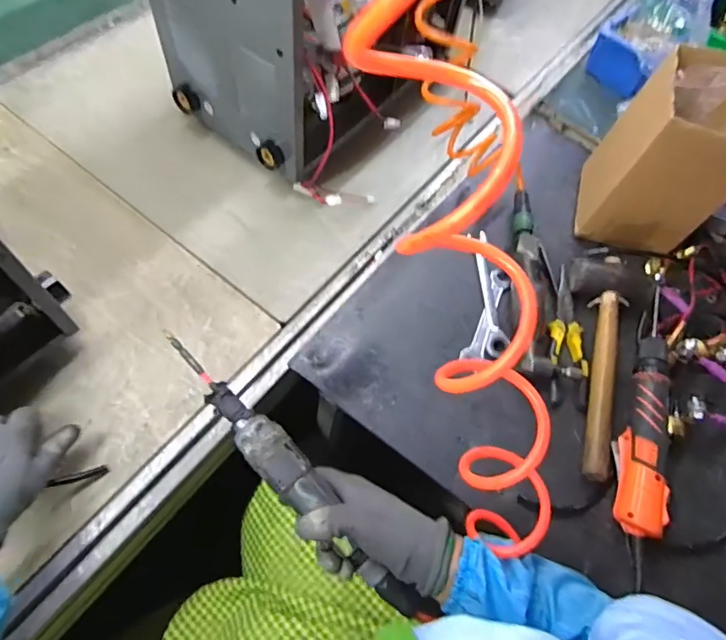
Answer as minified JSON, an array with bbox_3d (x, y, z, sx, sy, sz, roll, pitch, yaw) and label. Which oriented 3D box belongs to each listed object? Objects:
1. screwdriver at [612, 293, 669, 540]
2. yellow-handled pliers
[{"bbox_3d":[0.335,0.098,0.575,0.057,0.049,0.301,18,62,3],"label":"screwdriver"},{"bbox_3d":[0.264,0.018,0.628,0.045,0.019,0.196,11,62,-1],"label":"yellow-handled pliers"}]

